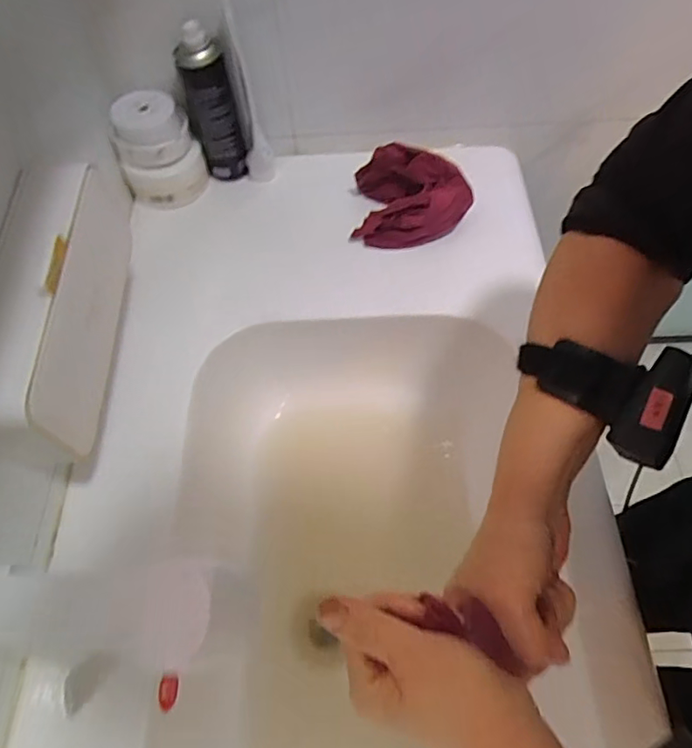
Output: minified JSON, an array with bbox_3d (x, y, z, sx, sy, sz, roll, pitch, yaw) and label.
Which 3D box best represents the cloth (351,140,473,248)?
[{"bbox_3d":[0.073,-0.199,0.609,0.126,0.065,0.090,7,61,6],"label":"cloth"}]

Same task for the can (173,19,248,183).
[{"bbox_3d":[-0.147,-0.293,0.619,0.057,0.172,0.053,-1,61,2],"label":"can"}]

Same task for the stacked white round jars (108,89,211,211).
[{"bbox_3d":[-0.222,-0.260,0.631,0.087,0.091,0.086,-1,61,2],"label":"stacked white round jars"}]

